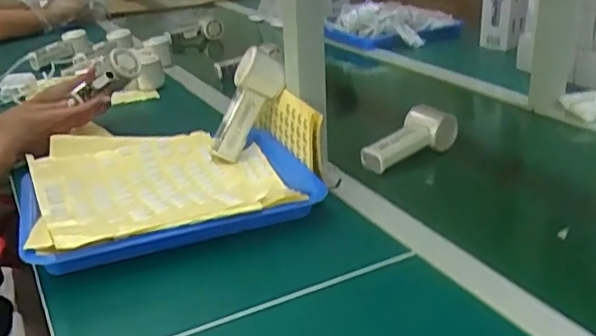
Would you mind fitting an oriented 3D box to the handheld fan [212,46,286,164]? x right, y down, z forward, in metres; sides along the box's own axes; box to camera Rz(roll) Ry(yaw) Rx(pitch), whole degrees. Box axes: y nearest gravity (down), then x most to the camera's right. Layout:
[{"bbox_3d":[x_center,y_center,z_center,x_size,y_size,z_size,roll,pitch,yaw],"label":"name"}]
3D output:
[{"bbox_3d":[-0.074,-0.085,0.881,0.064,0.161,0.051,22,4,-41],"label":"handheld fan"}]

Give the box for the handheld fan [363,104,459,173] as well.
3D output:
[{"bbox_3d":[0.159,-0.042,0.880,0.050,0.060,0.165,19,31,38],"label":"handheld fan"}]

